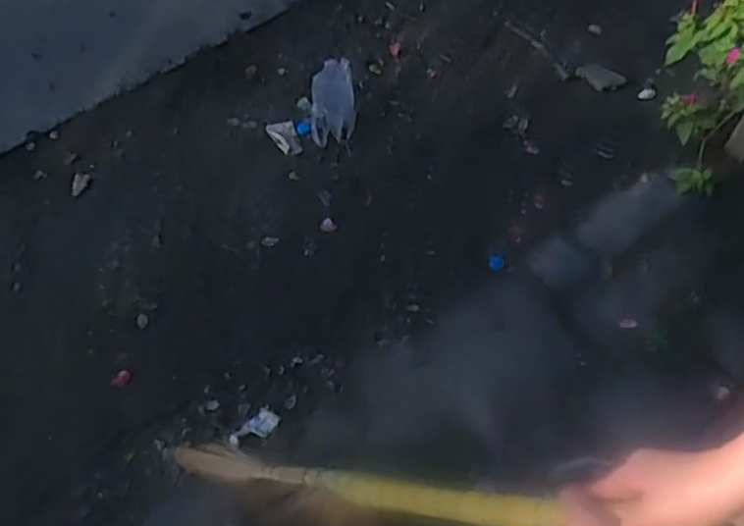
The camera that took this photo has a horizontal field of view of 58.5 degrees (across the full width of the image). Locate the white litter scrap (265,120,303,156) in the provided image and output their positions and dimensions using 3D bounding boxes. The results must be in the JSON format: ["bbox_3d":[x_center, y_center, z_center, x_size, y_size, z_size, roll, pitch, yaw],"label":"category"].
[{"bbox_3d":[-0.209,-0.304,1.605,0.062,0.012,0.121,-25,59,-11],"label":"white litter scrap"}]

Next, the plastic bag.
[{"bbox_3d":[-0.094,-0.413,1.647,0.112,0.049,0.294,0,61,0],"label":"plastic bag"}]

